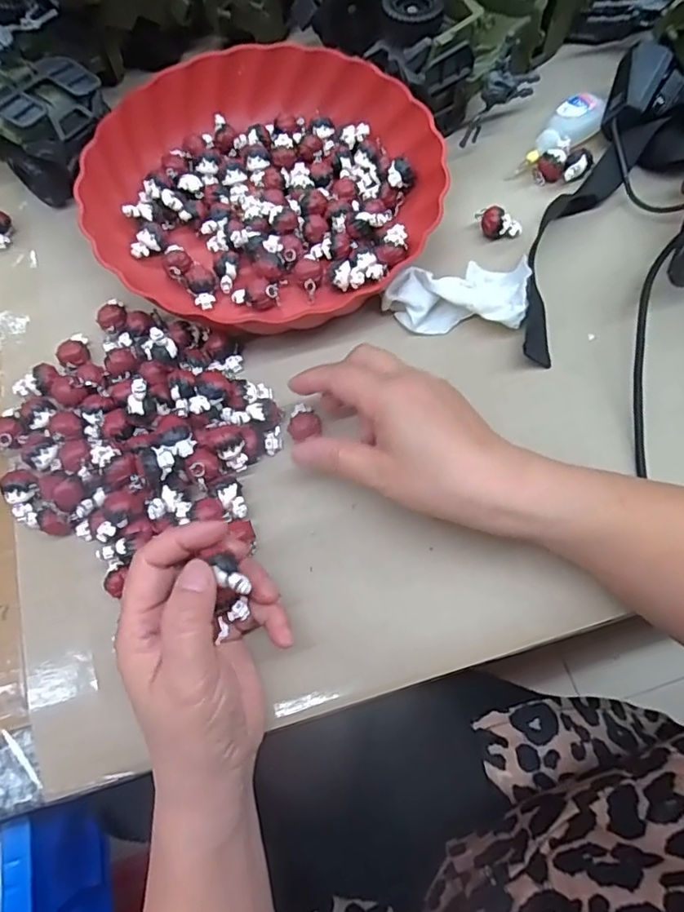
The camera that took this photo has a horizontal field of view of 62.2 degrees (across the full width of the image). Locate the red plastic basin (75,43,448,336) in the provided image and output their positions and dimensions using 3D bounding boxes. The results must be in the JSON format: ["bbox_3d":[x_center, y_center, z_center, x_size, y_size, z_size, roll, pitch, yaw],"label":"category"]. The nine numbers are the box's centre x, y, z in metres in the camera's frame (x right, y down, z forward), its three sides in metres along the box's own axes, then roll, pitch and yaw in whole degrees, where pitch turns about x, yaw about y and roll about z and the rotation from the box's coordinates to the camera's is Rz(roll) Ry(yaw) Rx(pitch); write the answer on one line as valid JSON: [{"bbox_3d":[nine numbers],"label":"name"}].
[{"bbox_3d":[-0.056,-0.198,0.409,0.235,0.043,0.230,-1,68,2],"label":"red plastic basin"}]

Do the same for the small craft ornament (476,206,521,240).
[{"bbox_3d":[0.112,-0.165,0.404,0.033,0.015,0.017,16,70,9],"label":"small craft ornament"}]

